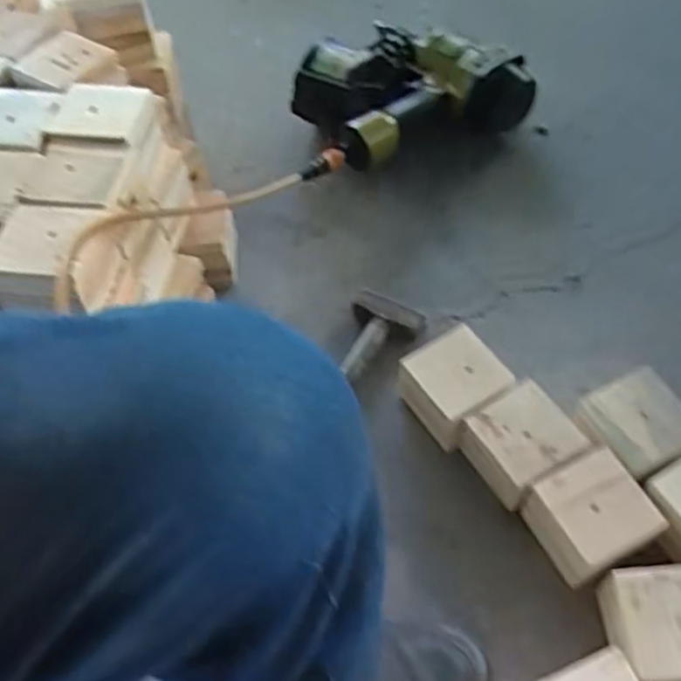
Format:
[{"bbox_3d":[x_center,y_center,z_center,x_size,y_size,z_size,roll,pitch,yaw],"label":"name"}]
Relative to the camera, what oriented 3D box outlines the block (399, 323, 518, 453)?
[{"bbox_3d":[0.129,0.059,0.815,0.102,0.093,0.098,-35,61,-17],"label":"block"}]

